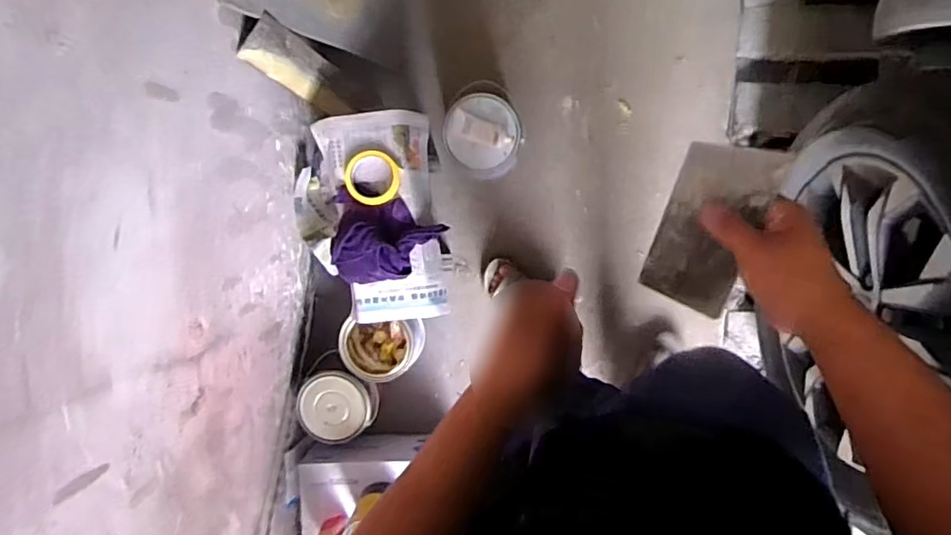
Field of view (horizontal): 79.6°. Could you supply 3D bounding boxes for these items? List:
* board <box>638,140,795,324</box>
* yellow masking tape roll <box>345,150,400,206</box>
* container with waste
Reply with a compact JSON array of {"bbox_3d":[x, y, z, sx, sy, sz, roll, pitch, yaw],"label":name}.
[{"bbox_3d":[0.183,-0.032,0.449,0.072,0.006,0.133,31,119,32],"label":"board"},{"bbox_3d":[-0.187,-0.163,1.040,0.097,0.017,0.097,0,96,4],"label":"yellow masking tape roll"},{"bbox_3d":[-0.197,0.172,1.243,0.156,0.136,0.142,1,96,4],"label":"container with waste"}]

